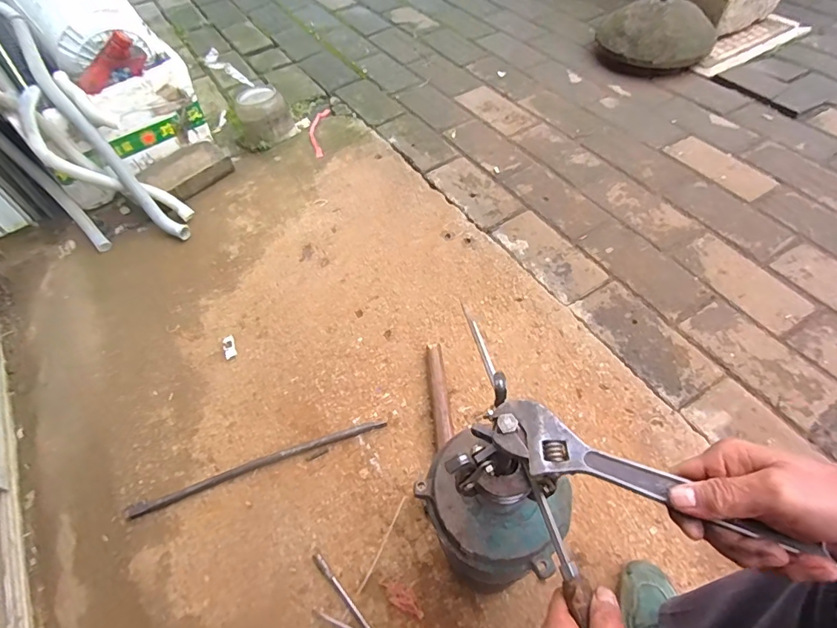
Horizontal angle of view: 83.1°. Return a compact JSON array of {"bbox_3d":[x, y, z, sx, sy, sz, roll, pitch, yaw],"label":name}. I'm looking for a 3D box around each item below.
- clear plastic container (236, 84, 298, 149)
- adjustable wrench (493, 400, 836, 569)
[{"bbox_3d":[-0.489,-0.631,1.521,0.154,0.123,0.163,-30,57,-17],"label":"clear plastic container"},{"bbox_3d":[0.170,0.123,0.346,0.244,0.010,0.049,18,54,25],"label":"adjustable wrench"}]

